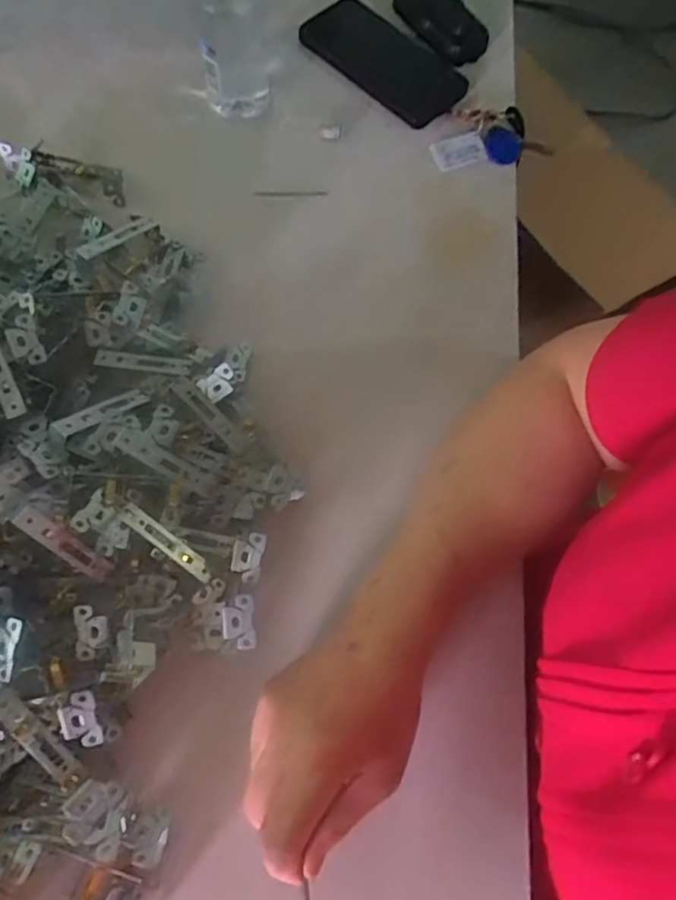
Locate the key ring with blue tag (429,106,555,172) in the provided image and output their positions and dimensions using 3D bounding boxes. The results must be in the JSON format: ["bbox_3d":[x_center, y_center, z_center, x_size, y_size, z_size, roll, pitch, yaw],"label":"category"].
[{"bbox_3d":[0.140,-0.293,0.562,0.116,0.026,0.055,-13,72,-8],"label":"key ring with blue tag"}]

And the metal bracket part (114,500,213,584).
[{"bbox_3d":[-0.105,0.057,0.370,0.067,0.008,0.012,43,76,-16],"label":"metal bracket part"}]

